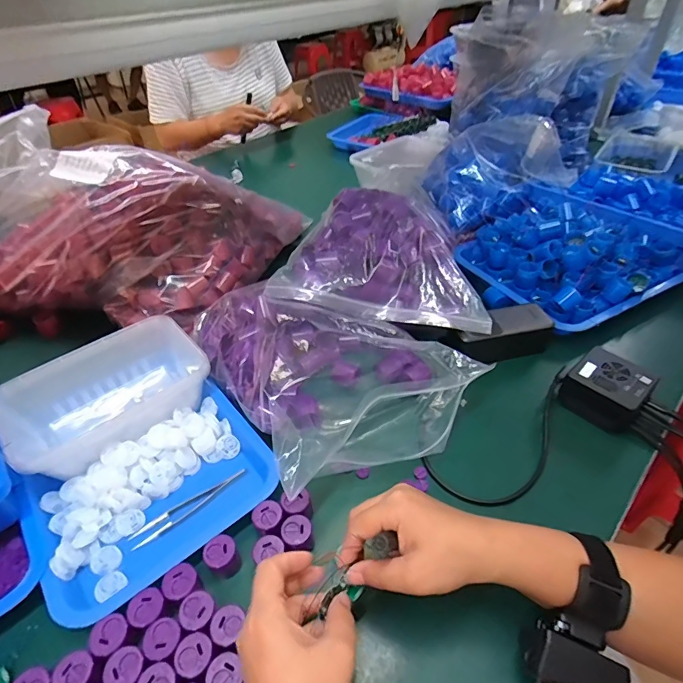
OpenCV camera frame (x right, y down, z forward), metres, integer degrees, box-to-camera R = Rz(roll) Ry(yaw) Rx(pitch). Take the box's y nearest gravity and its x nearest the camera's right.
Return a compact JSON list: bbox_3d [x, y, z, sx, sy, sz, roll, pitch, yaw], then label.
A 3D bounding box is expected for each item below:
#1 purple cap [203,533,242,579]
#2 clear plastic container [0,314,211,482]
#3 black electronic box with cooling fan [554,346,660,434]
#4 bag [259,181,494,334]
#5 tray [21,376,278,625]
[{"bbox_3d":[-0.109,0.198,0.396,0.026,0.034,0.028,-1,43,1],"label":"purple cap"},{"bbox_3d":[-0.272,0.066,0.506,0.210,0.074,0.132,-34,51,-30],"label":"clear plastic container"},{"bbox_3d":[0.313,0.057,0.508,0.073,0.052,0.080,-27,48,-24],"label":"black electronic box with cooling fan"},{"bbox_3d":[0.059,-0.129,0.612,0.275,0.084,0.235,4,43,7],"label":"bag"},{"bbox_3d":[-0.189,0.153,0.447,0.221,0.034,0.201,-29,49,-26],"label":"tray"}]

